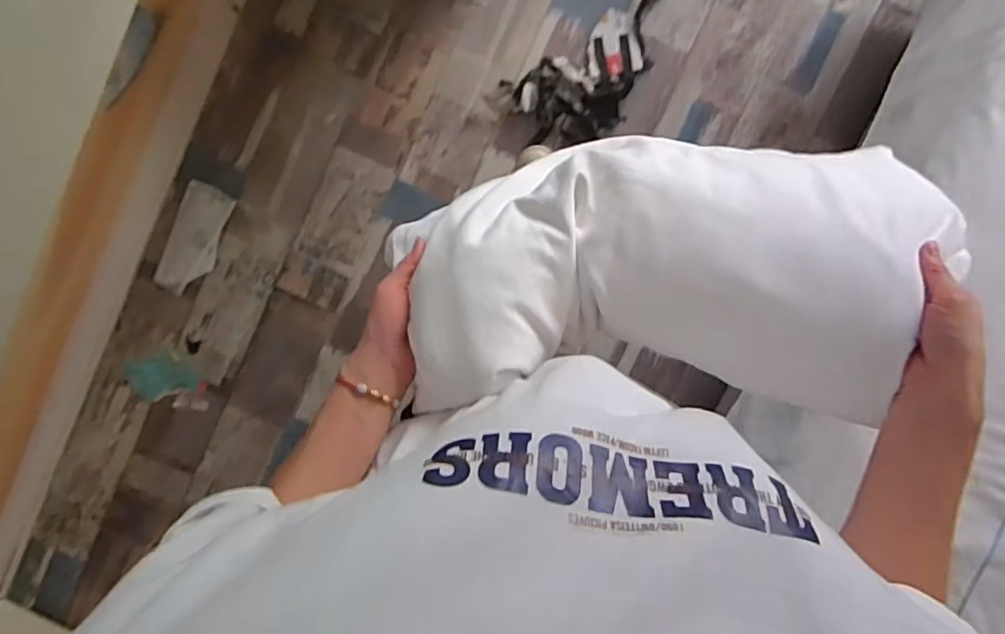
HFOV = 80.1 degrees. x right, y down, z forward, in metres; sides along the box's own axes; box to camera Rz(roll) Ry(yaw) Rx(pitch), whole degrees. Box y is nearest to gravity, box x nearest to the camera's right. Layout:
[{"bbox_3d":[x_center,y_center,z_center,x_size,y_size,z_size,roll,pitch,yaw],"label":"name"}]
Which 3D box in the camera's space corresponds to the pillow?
[{"bbox_3d":[0.144,-0.041,0.540,0.476,0.116,0.230,-3,93,4],"label":"pillow"}]

